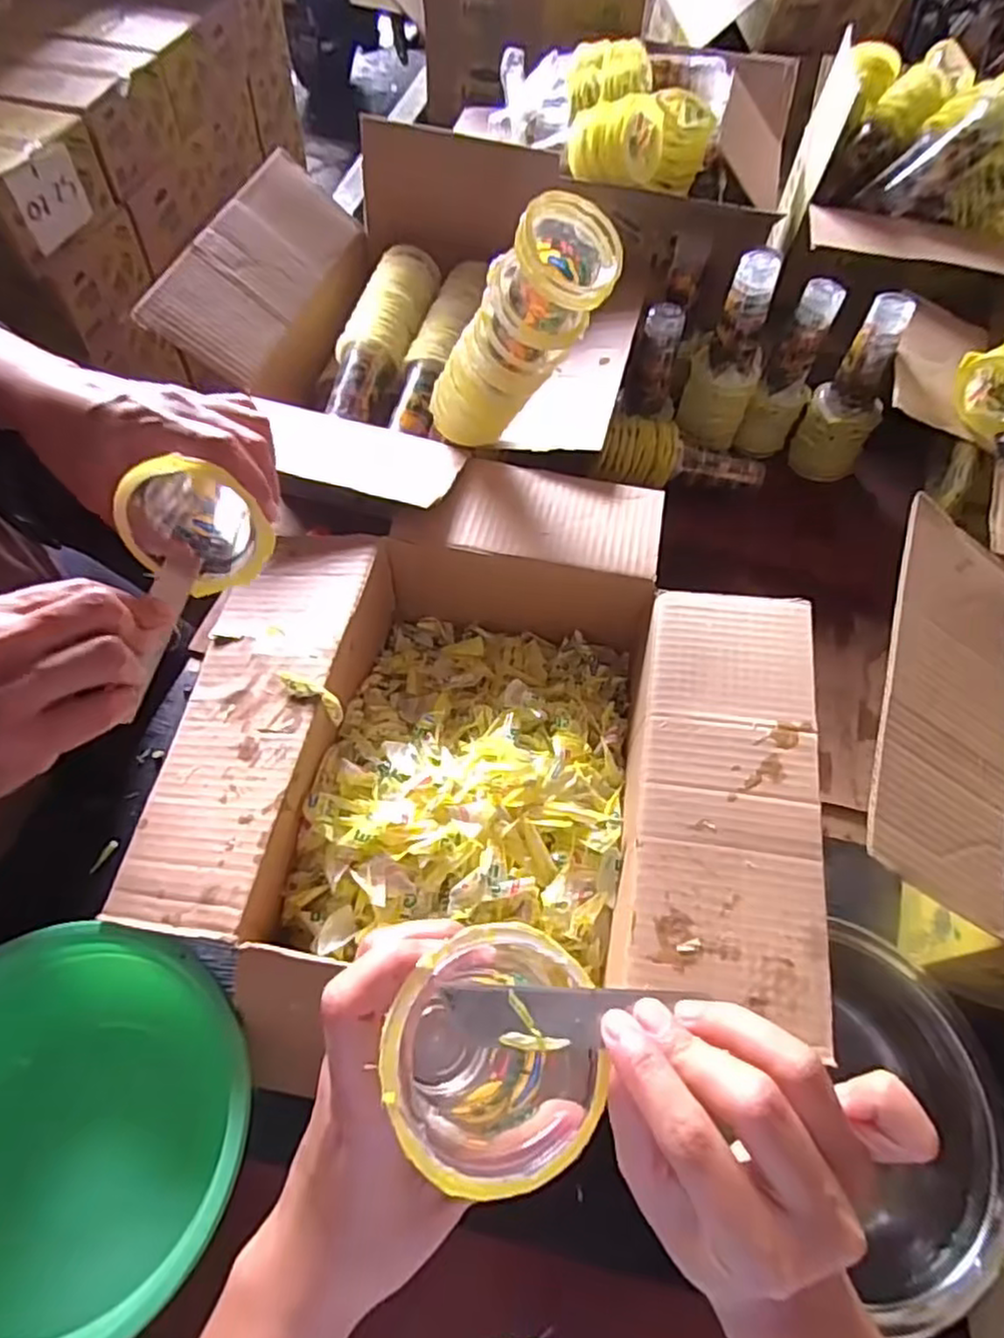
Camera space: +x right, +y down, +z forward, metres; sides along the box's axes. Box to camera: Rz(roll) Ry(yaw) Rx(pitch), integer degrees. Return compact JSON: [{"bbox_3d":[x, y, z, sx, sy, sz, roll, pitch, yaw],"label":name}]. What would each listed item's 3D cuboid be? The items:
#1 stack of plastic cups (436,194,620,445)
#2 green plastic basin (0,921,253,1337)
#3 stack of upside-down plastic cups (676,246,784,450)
[{"bbox_3d":[0.005,-0.251,0.540,0.078,0.219,0.070,34,61,-11],"label":"stack of plastic cups"},{"bbox_3d":[-0.278,0.283,0.425,0.211,0.058,0.220,2,60,-3],"label":"green plastic basin"},{"bbox_3d":[0.253,-0.337,0.757,0.079,0.194,0.079,-20,63,-15],"label":"stack of upside-down plastic cups"}]

